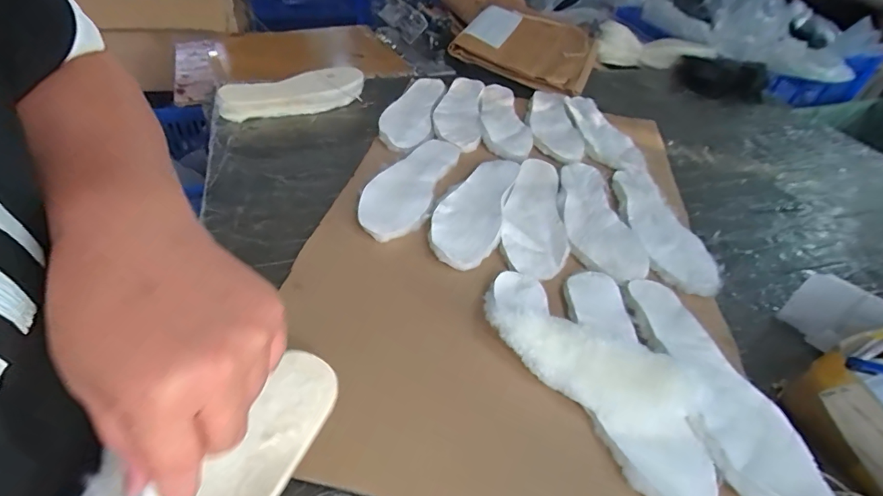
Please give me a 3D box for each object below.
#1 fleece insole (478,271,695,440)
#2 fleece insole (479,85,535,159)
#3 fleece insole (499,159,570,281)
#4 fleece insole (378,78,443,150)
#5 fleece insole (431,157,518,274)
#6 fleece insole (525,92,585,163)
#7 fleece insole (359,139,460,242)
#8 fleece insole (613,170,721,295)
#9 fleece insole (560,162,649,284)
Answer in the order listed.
[{"bbox_3d":[0.132,0.093,0.444,0.091,0.028,0.219,-30,54,-34],"label":"fleece insole"},{"bbox_3d":[0.112,-0.246,0.829,0.086,0.011,0.288,3,42,-5],"label":"fleece insole"},{"bbox_3d":[0.127,-0.050,0.628,0.086,0.015,0.251,9,42,1],"label":"fleece insole"},{"bbox_3d":[-0.054,-0.251,0.801,0.084,0.011,0.245,10,42,2],"label":"fleece insole"},{"bbox_3d":[0.047,-0.065,0.620,0.088,0.007,0.252,15,42,8],"label":"fleece insole"},{"bbox_3d":[0.203,-0.232,0.827,0.089,0.013,0.247,6,42,-2],"label":"fleece insole"},{"bbox_3d":[-0.046,-0.094,0.655,0.095,0.019,0.245,15,42,8],"label":"fleece insole"},{"bbox_3d":[0.308,-0.038,0.630,0.094,0.016,0.244,0,43,-8],"label":"fleece insole"},{"bbox_3d":[0.211,-0.047,0.629,0.092,0.012,0.250,0,42,-8],"label":"fleece insole"}]

